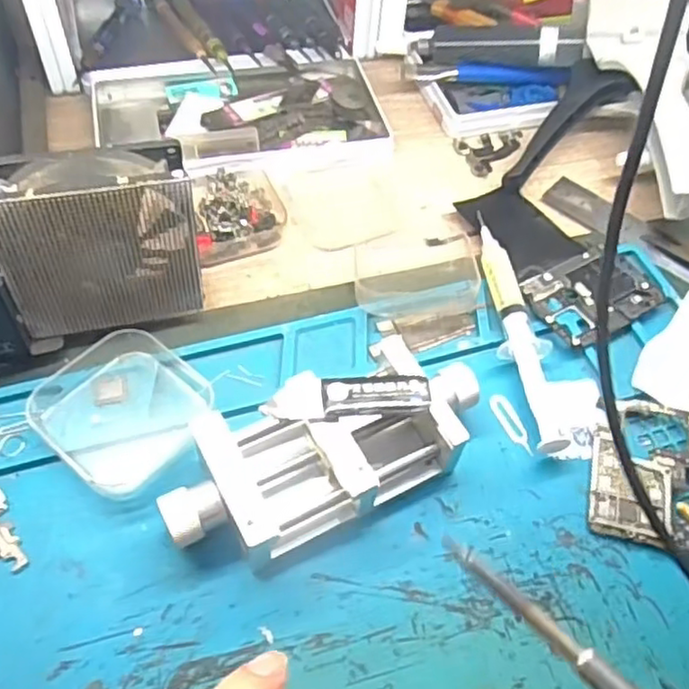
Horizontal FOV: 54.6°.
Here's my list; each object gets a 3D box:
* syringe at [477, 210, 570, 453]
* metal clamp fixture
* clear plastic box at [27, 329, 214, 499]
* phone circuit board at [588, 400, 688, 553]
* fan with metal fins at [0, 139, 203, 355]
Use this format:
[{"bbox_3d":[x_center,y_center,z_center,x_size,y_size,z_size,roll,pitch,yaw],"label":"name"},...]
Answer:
[{"bbox_3d":[0.084,-0.011,0.330,0.021,0.012,0.139,-4,56,-7],"label":"syringe"},{"bbox_3d":[-0.006,0.042,0.274,0.134,0.031,0.056,-22,60,-18],"label":"metal clamp fixture"},{"bbox_3d":[-0.095,0.026,0.287,0.070,0.014,0.064,37,61,19],"label":"clear plastic box"},{"bbox_3d":[0.133,0.054,0.293,0.047,0.005,0.068,13,56,5],"label":"phone circuit board"},{"bbox_3d":[-0.106,-0.043,0.291,0.081,0.082,0.033,-16,59,-15],"label":"fan with metal fins"}]

